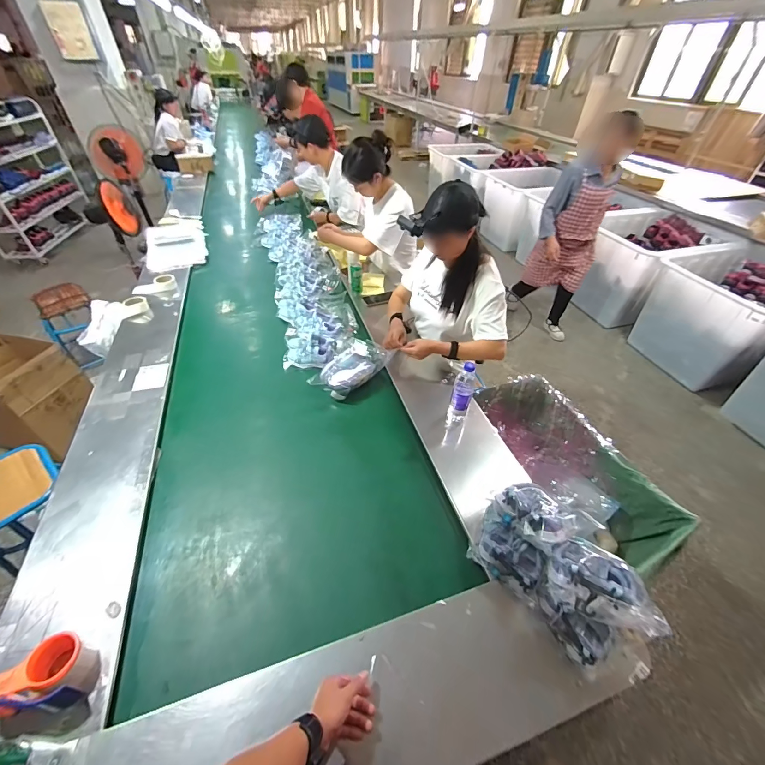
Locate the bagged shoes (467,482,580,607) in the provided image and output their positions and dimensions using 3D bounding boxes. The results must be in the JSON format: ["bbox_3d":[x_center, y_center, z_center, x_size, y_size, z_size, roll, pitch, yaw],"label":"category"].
[{"bbox_3d":[0.334,0.344,0.821,0.186,0.143,0.223,33,52,27],"label":"bagged shoes"}]

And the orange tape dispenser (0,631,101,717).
[{"bbox_3d":[-0.616,0.536,0.633,0.140,0.074,0.113,2,45,-2],"label":"orange tape dispenser"}]

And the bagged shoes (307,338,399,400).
[{"bbox_3d":[-0.104,-0.070,1.325,0.200,0.110,0.327,36,53,28],"label":"bagged shoes"}]

